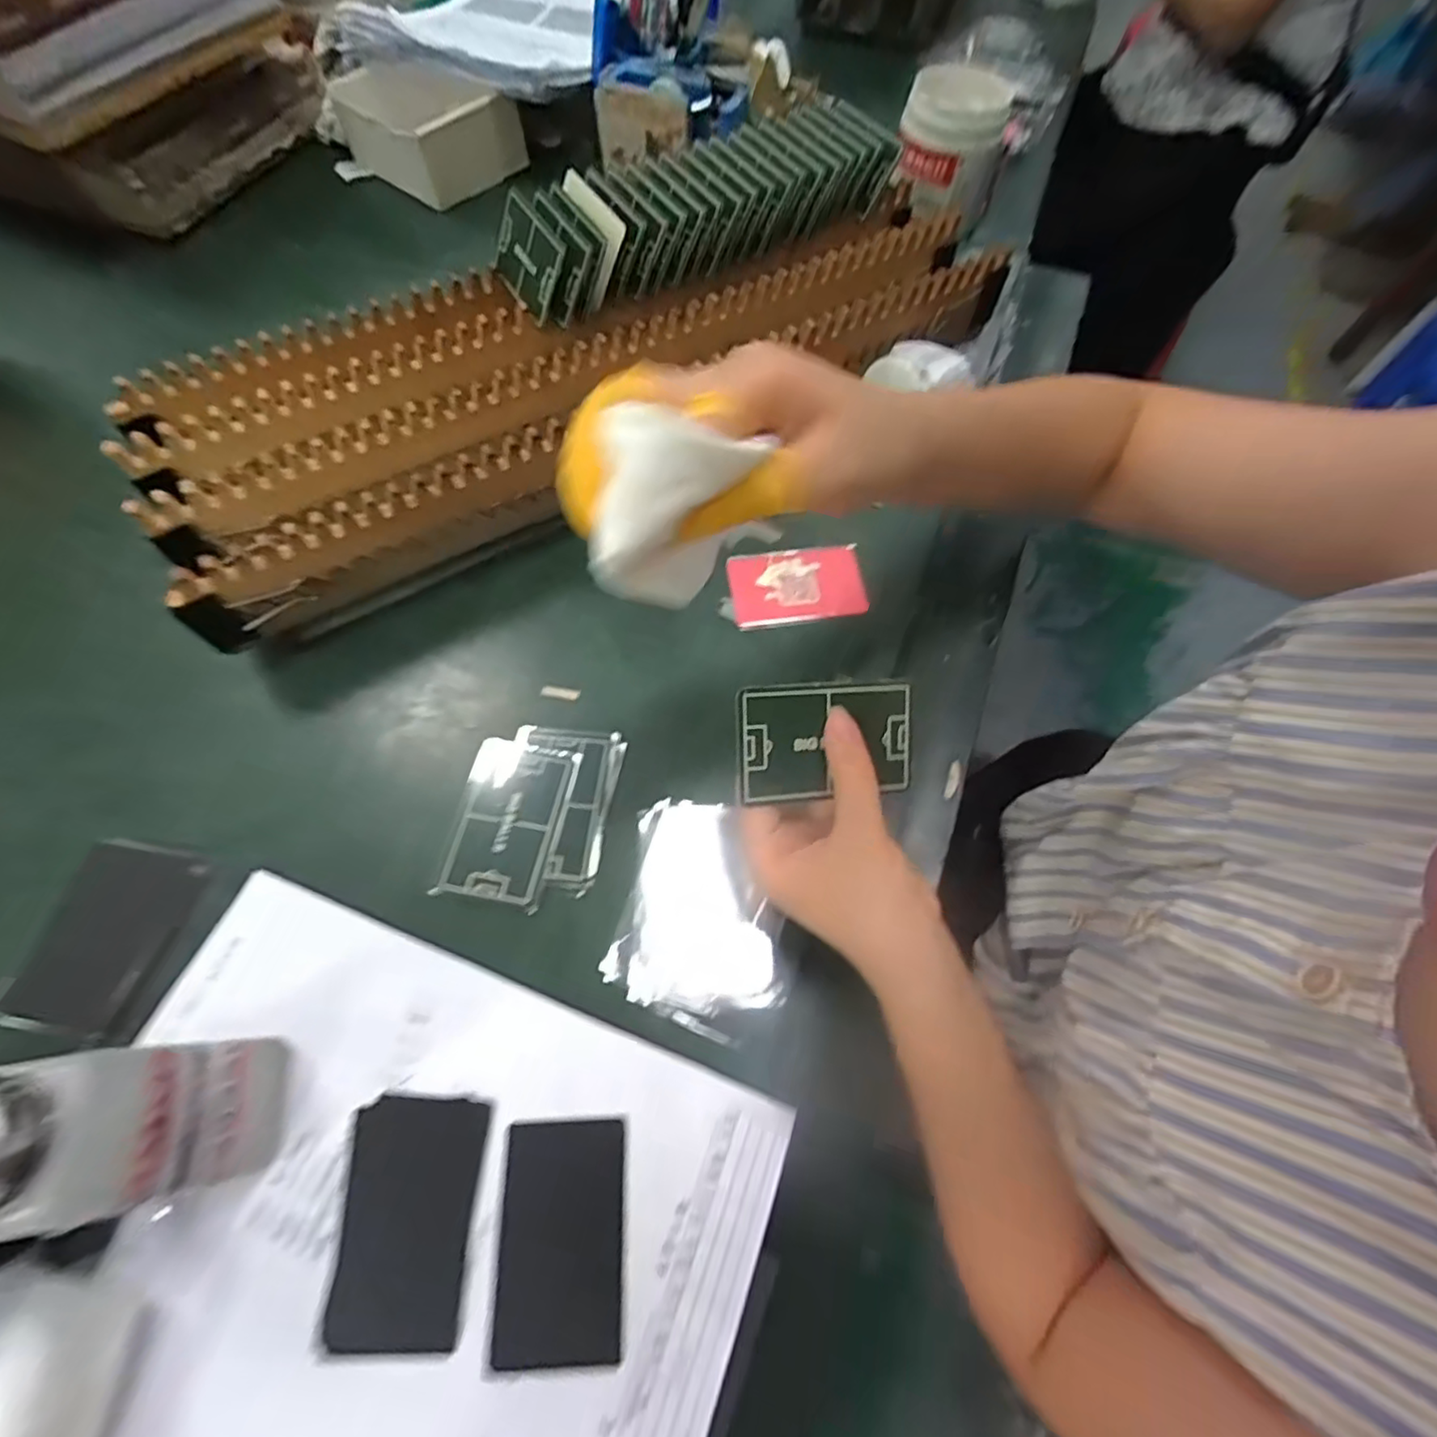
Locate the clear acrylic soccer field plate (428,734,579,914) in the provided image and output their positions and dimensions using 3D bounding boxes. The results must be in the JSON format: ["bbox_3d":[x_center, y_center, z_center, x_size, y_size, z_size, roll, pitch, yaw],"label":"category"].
[{"bbox_3d":[-0.114,0.053,0.341,0.056,0.004,0.087,10,65,2],"label":"clear acrylic soccer field plate"}]

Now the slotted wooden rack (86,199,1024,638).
[{"bbox_3d":[-0.083,-0.246,0.440,0.574,0.092,0.186,-28,69,-14],"label":"slotted wooden rack"}]

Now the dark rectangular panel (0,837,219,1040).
[{"bbox_3d":[-0.305,0.107,0.314,0.065,0.004,0.088,11,61,1],"label":"dark rectangular panel"}]

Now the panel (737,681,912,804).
[{"bbox_3d":[0.049,0.010,0.285,0.082,0.005,0.051,-3,98,-12],"label":"panel"}]

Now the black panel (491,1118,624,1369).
[{"bbox_3d":[-0.066,0.219,0.265,0.050,0.005,0.082,-2,65,-3],"label":"black panel"}]

